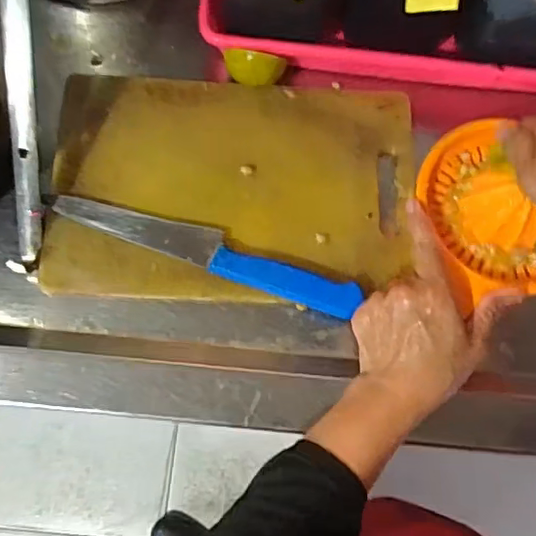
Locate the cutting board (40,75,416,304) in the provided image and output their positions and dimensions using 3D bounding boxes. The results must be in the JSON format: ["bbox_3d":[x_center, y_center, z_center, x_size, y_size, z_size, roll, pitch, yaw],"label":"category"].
[{"bbox_3d":[-0.027,-0.066,0.463,0.288,0.012,0.184,2,75,-2],"label":"cutting board"}]

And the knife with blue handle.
[{"bbox_3d":[-0.047,-0.015,0.440,0.238,0.016,0.032,21,75,3],"label":"knife with blue handle"}]

